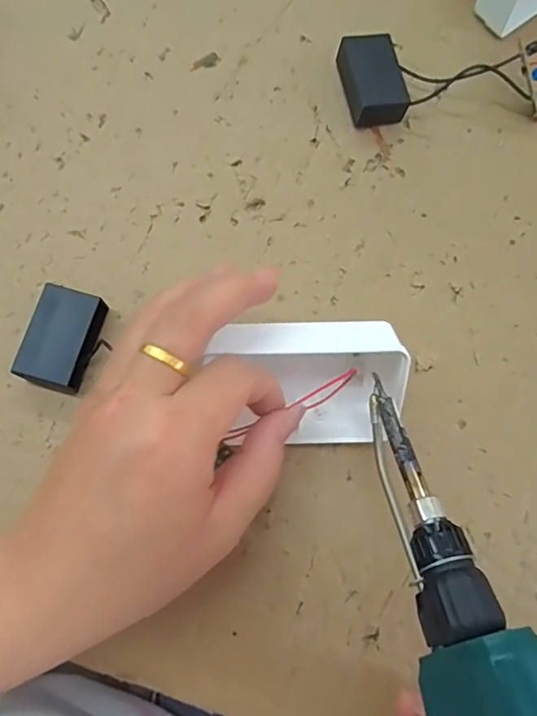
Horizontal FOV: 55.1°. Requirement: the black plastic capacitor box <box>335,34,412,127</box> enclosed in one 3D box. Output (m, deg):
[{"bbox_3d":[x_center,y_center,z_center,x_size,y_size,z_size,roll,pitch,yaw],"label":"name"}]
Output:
[{"bbox_3d":[0.057,-0.157,0.293,0.033,0.021,0.048,-10,76,-3],"label":"black plastic capacitor box"}]

